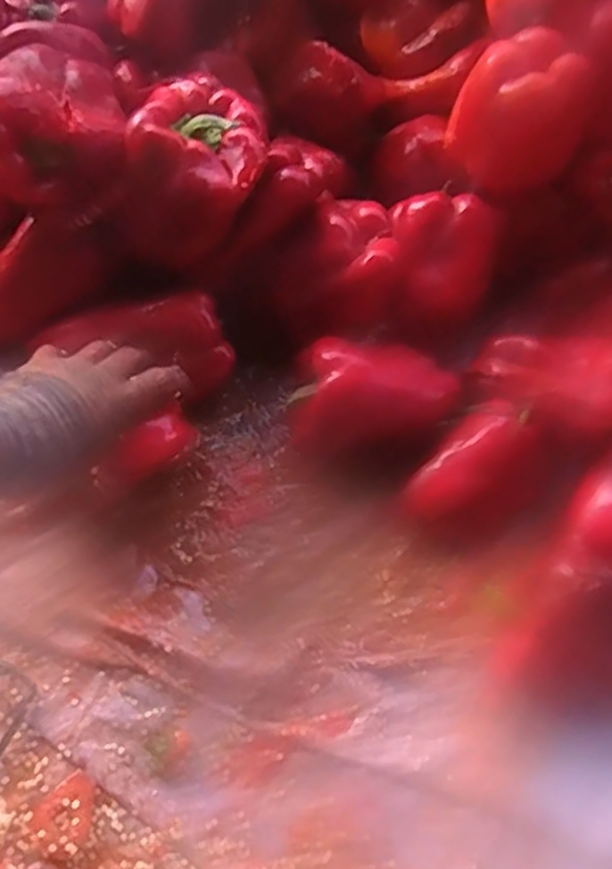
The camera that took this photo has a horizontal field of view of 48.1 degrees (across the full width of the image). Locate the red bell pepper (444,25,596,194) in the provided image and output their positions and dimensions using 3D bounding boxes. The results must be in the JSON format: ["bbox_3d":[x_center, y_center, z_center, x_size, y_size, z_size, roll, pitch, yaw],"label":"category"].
[{"bbox_3d":[0.170,-0.247,0.528,0.096,0.097,0.073,30,66,10],"label":"red bell pepper"}]

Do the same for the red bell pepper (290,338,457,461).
[{"bbox_3d":[0.053,-0.017,0.517,0.119,0.088,0.073,12,64,2],"label":"red bell pepper"}]

